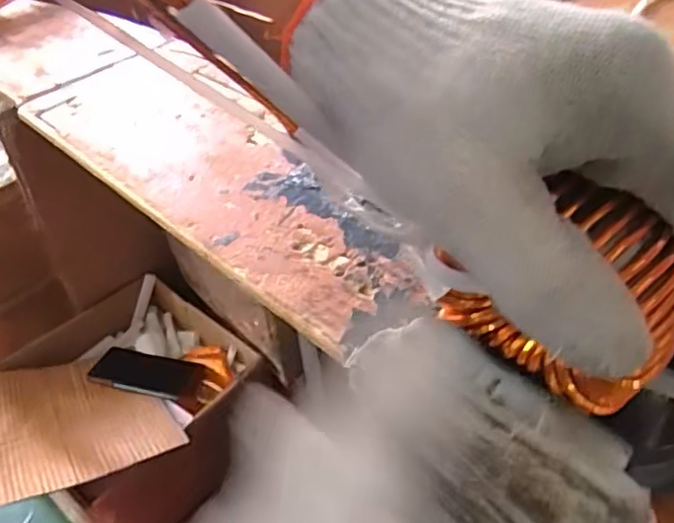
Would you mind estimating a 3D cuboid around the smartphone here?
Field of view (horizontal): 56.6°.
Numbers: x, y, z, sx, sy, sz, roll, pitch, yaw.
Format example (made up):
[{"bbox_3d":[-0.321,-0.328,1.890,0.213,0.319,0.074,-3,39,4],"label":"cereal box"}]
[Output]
[{"bbox_3d":[-0.288,0.168,0.944,0.164,0.010,0.073,8,43,15],"label":"smartphone"}]

